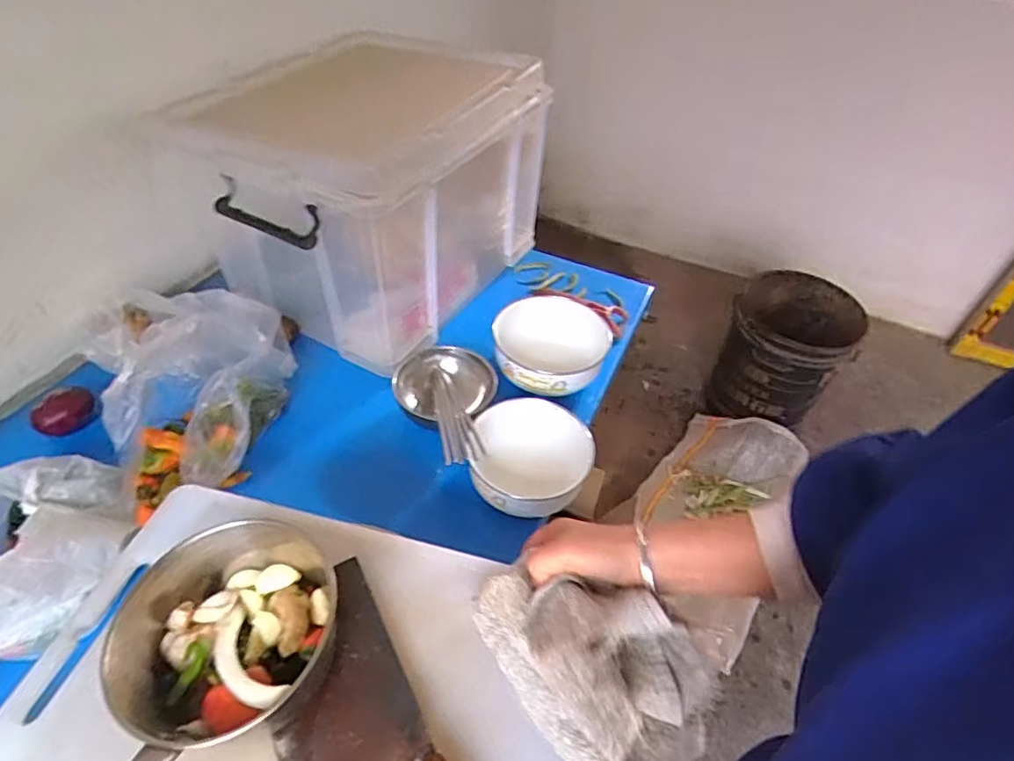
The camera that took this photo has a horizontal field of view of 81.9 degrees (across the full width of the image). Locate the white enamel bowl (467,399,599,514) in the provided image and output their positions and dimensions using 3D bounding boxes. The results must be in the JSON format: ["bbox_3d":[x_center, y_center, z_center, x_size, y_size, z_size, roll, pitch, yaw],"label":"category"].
[{"bbox_3d":[0.033,0.111,0.777,0.151,0.096,0.144,2,45,-3],"label":"white enamel bowl"}]

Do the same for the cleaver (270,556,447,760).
[{"bbox_3d":[-0.116,0.270,0.444,0.105,0.032,0.274,-21,51,-23],"label":"cleaver"}]

